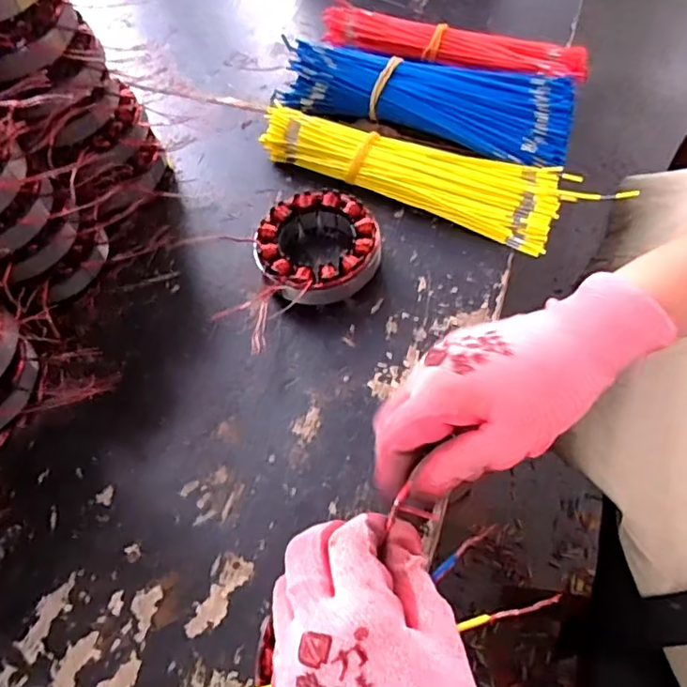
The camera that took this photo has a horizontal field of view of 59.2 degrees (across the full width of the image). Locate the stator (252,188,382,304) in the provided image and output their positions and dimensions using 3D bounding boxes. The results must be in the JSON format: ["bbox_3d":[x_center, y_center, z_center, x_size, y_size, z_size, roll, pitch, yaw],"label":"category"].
[{"bbox_3d":[-0.018,-0.067,0.440,0.089,0.035,0.090,-11,58,-4],"label":"stator"}]

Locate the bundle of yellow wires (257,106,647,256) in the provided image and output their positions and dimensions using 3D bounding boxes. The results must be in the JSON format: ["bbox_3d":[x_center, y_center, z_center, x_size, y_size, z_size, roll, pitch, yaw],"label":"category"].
[{"bbox_3d":[0.066,-0.130,0.477,0.272,0.034,0.072,19,61,14],"label":"bundle of yellow wires"}]

